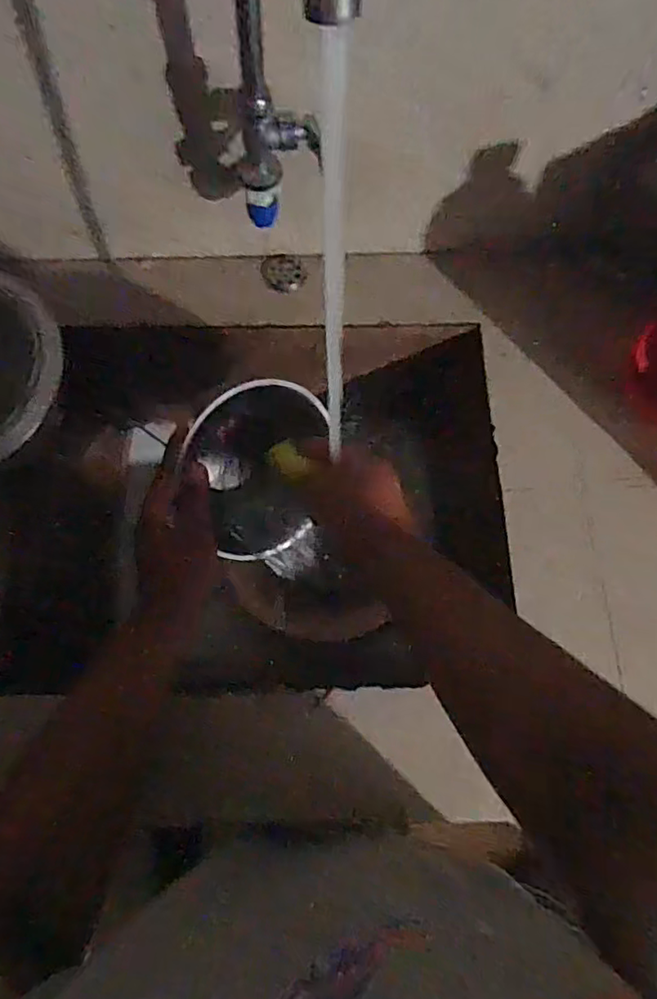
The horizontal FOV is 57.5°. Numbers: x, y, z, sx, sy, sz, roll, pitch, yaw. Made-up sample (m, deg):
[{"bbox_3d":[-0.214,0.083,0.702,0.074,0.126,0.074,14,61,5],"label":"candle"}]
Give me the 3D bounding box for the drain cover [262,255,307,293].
[{"bbox_3d":[-0.052,-0.266,0.707,0.052,0.040,0.004,7,26,-5],"label":"drain cover"}]

